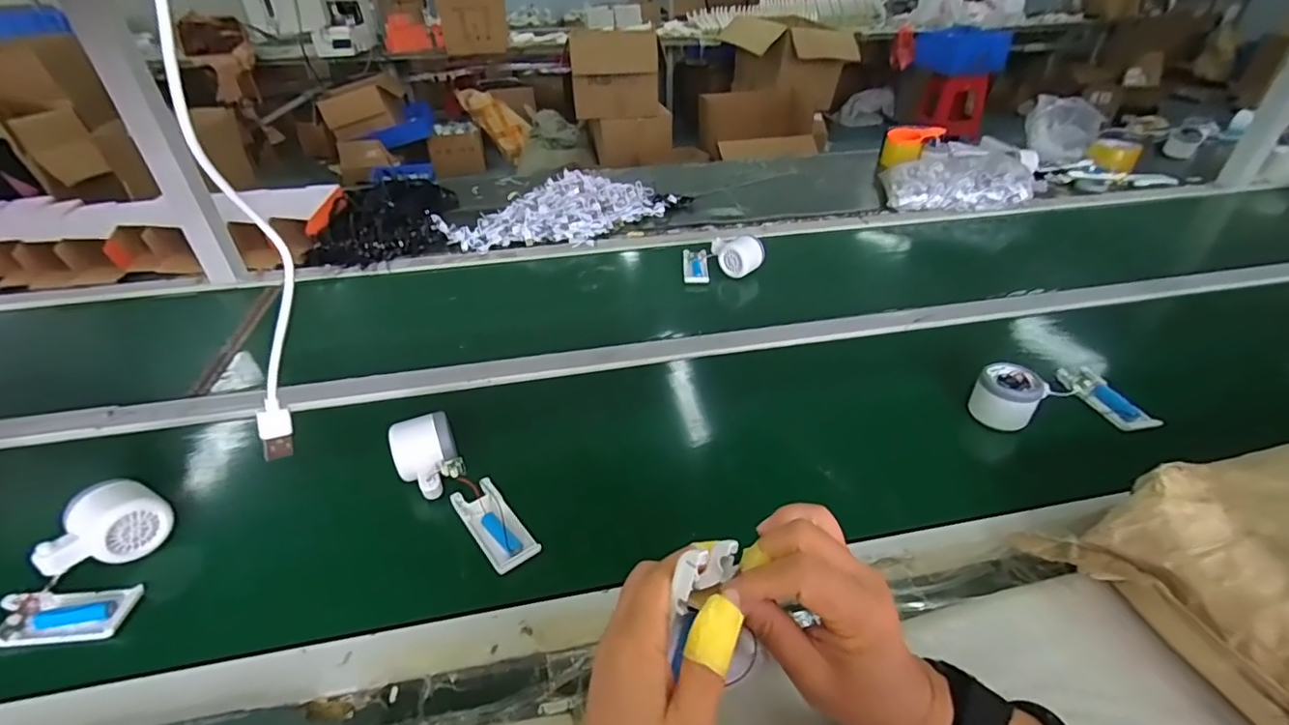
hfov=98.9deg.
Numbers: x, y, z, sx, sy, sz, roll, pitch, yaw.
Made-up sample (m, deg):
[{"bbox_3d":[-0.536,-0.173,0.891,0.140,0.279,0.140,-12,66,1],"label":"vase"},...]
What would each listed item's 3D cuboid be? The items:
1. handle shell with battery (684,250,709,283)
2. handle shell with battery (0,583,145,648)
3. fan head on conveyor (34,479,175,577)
[{"bbox_3d":[0.086,-0.161,0.924,0.040,0.012,0.098,0,37,3],"label":"handle shell with battery"},{"bbox_3d":[-0.461,0.200,0.435,0.096,0.018,0.044,-7,37,-8],"label":"handle shell with battery"},{"bbox_3d":[-0.462,0.143,0.472,0.049,0.054,0.084,10,38,15],"label":"fan head on conveyor"}]

